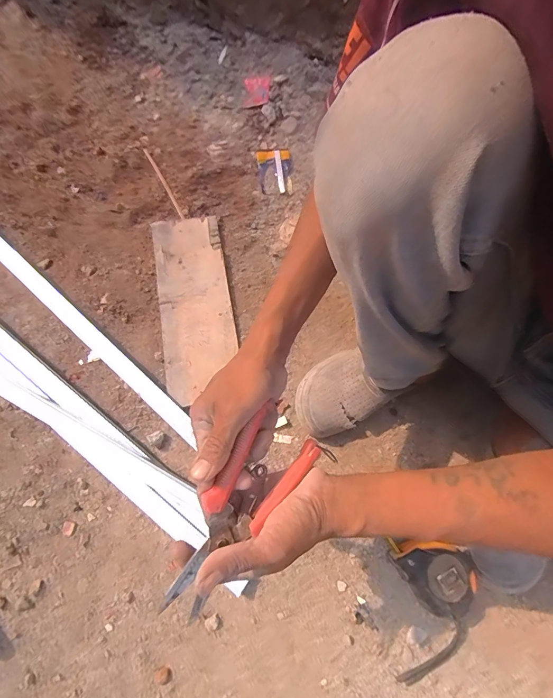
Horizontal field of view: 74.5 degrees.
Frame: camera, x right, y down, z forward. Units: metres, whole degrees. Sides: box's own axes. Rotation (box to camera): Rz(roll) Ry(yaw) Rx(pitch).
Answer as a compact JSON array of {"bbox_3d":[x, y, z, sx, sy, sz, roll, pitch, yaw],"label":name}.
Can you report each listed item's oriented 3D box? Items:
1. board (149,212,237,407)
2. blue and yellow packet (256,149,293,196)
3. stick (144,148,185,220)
[{"bbox_3d":[-0.138,-0.082,0.614,0.114,0.020,0.330,-10,69,-4],"label":"board"},{"bbox_3d":[-0.001,-0.355,0.723,0.068,0.012,0.100,-7,69,-2],"label":"blue and yellow packet"},{"bbox_3d":[-0.219,-0.323,0.707,0.009,0.007,0.199,-27,71,-10],"label":"stick"}]

